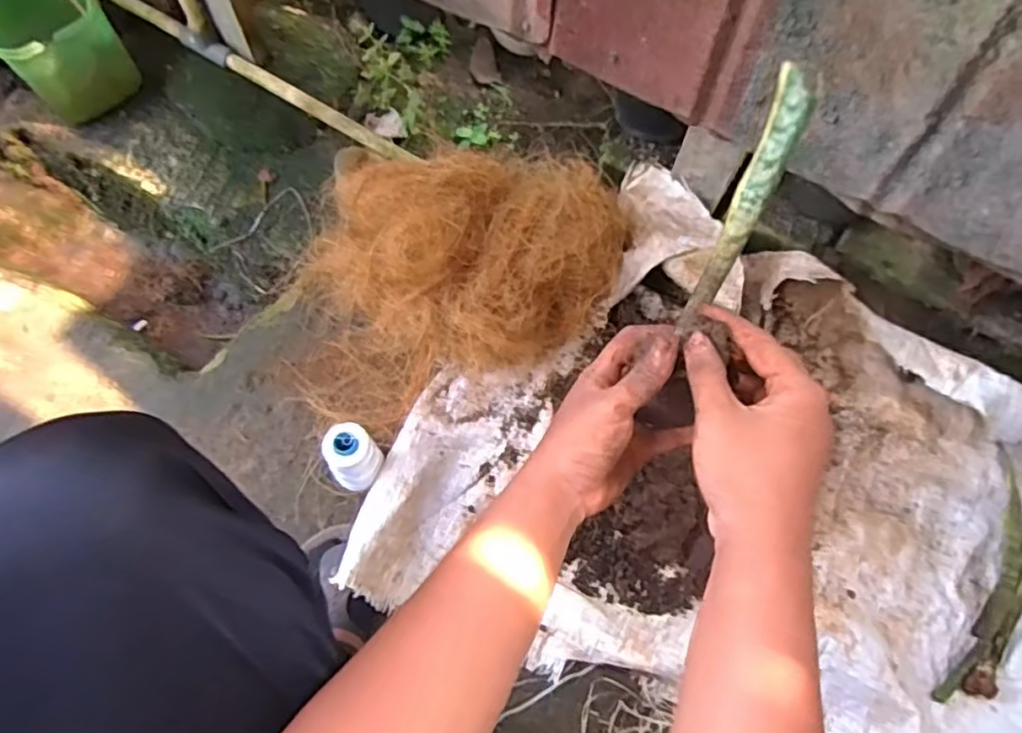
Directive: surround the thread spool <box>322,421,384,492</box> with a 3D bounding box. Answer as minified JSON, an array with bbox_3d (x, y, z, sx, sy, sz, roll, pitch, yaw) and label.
[{"bbox_3d":[-0.174,0.104,0.739,0.050,0.107,0.052,0,66,0],"label":"thread spool"}]

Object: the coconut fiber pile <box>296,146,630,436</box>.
[{"bbox_3d":[-0.063,-0.105,0.787,0.417,0.187,0.275,-9,67,-4],"label":"coconut fiber pile"}]

